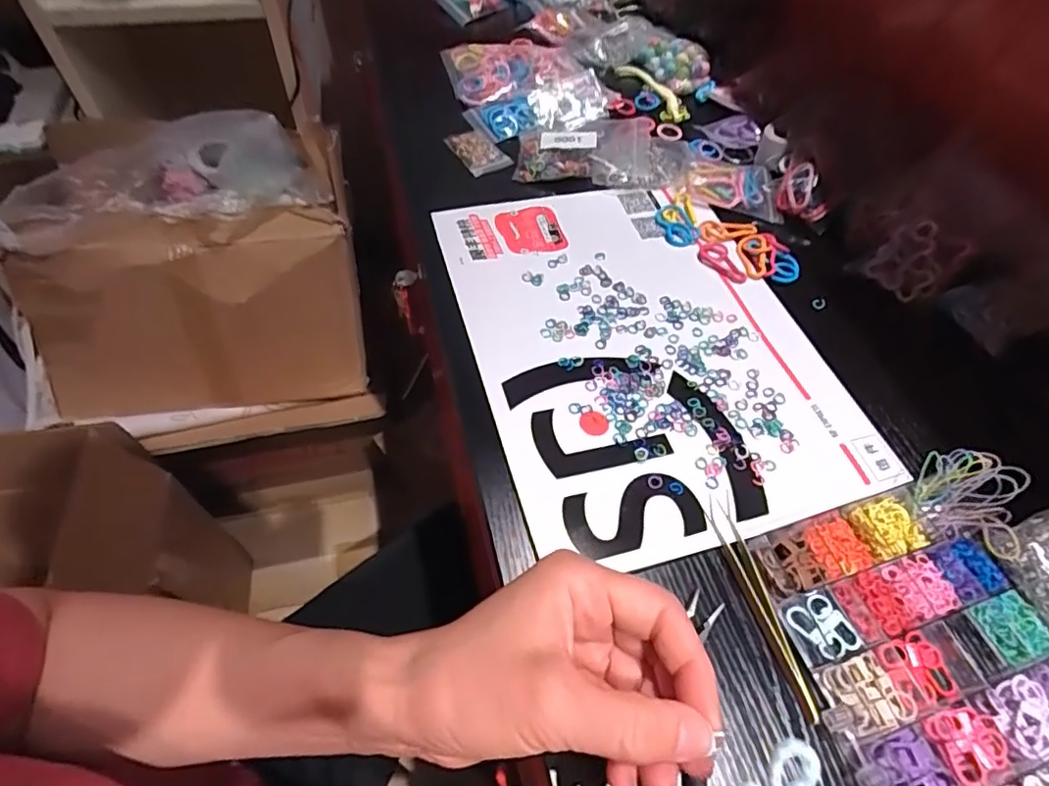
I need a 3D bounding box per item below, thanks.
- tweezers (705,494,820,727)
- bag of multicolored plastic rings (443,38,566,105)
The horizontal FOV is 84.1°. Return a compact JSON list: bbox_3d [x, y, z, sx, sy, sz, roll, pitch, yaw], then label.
[{"bbox_3d":[0.126,0.113,0.318,0.018,0.006,0.120,-8,56,-7],"label":"tweezers"},{"bbox_3d":[-0.018,-0.342,0.611,0.125,0.015,0.105,-7,56,-6],"label":"bag of multicolored plastic rings"}]

